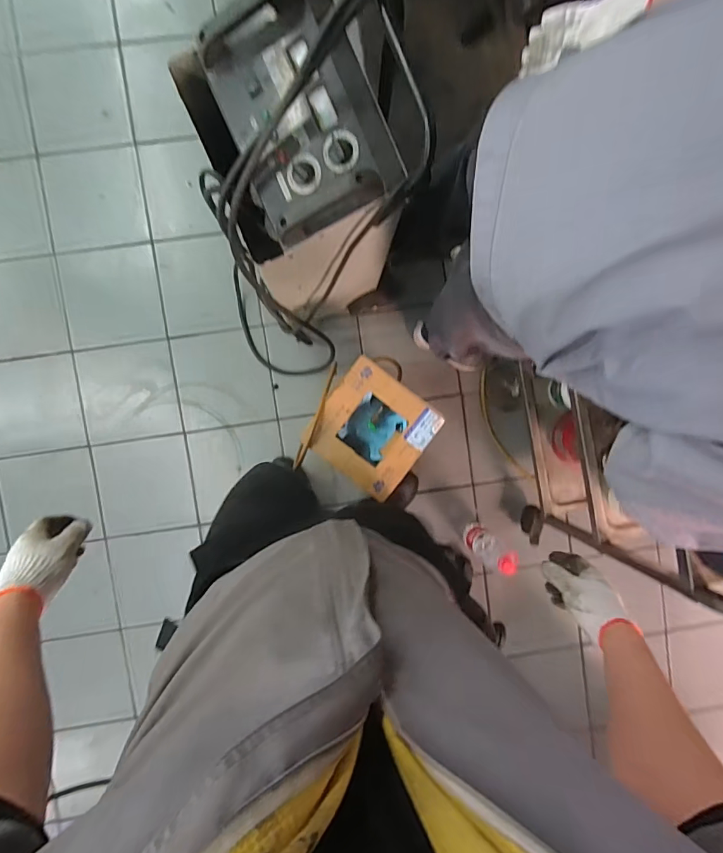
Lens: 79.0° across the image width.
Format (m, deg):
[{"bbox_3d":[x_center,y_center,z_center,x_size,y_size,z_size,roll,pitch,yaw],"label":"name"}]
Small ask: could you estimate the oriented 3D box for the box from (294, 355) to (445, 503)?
[{"bbox_3d":[0.021,0.005,1.049,0.252,0.092,0.245,36,90,-4],"label":"box"}]

